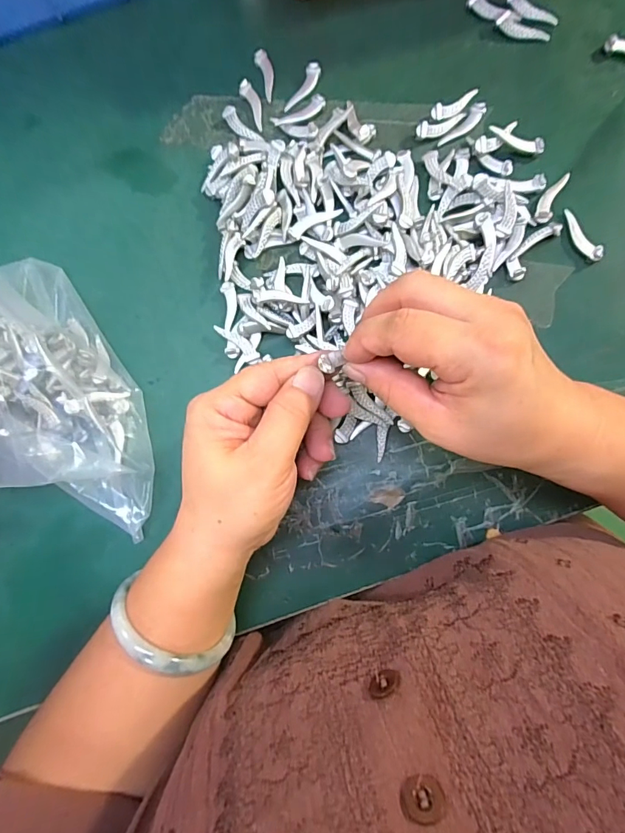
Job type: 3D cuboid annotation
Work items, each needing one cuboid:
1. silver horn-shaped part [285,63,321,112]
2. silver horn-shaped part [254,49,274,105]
[{"bbox_3d":[-0.007,-0.239,0.315,0.011,0.008,0.038,29,86,9],"label":"silver horn-shaped part"},{"bbox_3d":[-0.034,-0.252,0.321,0.011,0.007,0.039,-18,81,3],"label":"silver horn-shaped part"}]

